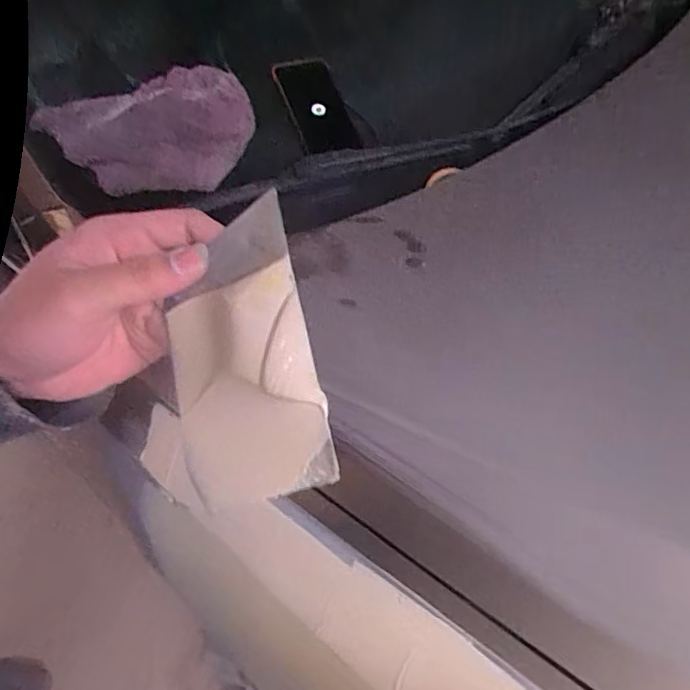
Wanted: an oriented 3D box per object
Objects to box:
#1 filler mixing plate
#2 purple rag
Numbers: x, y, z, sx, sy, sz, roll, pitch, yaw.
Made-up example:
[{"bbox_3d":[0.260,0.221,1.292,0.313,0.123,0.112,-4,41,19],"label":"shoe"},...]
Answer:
[{"bbox_3d":[-0.052,0.004,0.265,0.072,0.011,0.136,-23,69,19],"label":"filler mixing plate"},{"bbox_3d":[-0.216,-0.242,0.666,0.233,0.051,0.161,-27,90,-7],"label":"purple rag"}]

